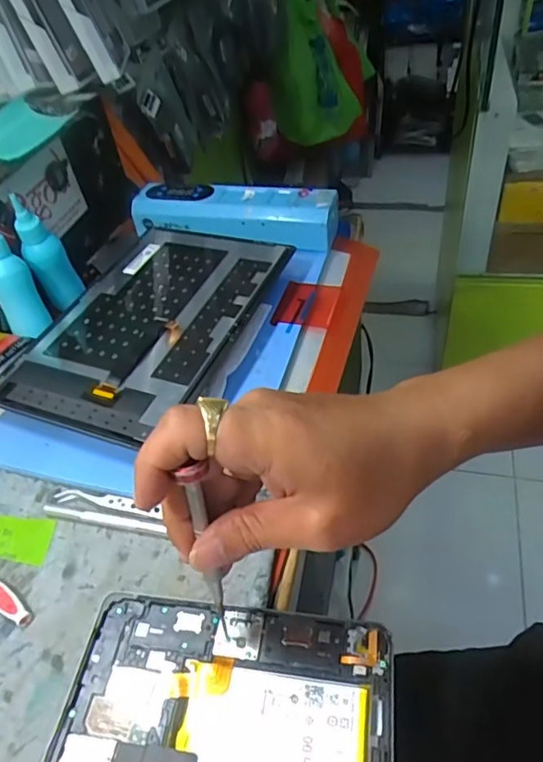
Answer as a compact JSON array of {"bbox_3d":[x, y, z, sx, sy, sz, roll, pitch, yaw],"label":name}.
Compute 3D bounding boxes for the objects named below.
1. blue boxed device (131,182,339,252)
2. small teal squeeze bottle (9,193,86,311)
[{"bbox_3d":[-0.042,-0.169,0.550,0.211,0.041,0.062,9,48,17],"label":"blue boxed device"},{"bbox_3d":[-0.199,-0.112,0.479,0.027,0.101,0.029,-7,45,3],"label":"small teal squeeze bottle"}]

